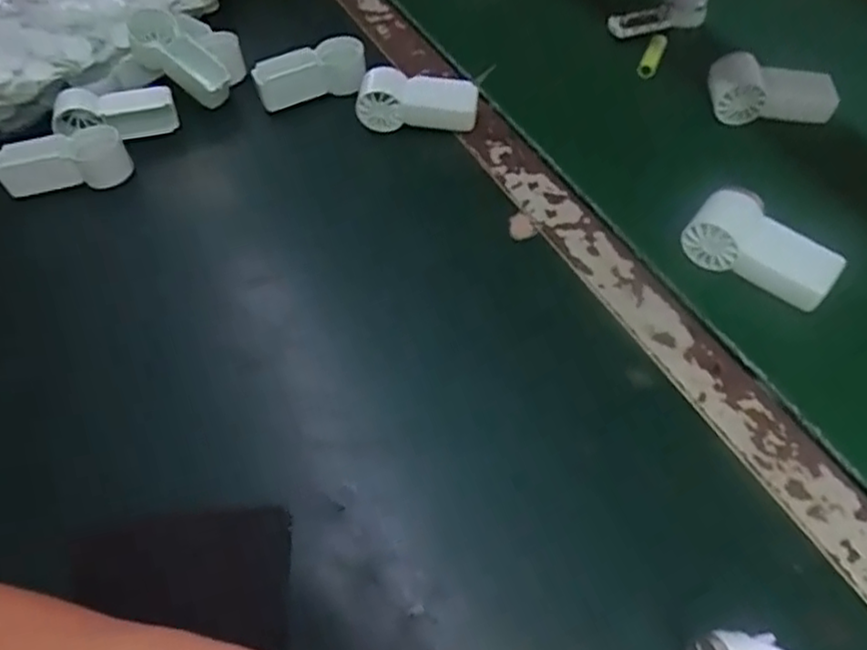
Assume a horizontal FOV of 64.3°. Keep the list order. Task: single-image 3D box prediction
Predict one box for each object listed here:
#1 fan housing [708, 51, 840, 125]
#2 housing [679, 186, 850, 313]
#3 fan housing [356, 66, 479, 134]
[{"bbox_3d":[0.278,-0.192,0.566,0.099,0.041,0.039,6,54,9],"label":"fan housing"},{"bbox_3d":[0.221,-0.052,0.459,0.092,0.030,0.052,36,63,26],"label":"housing"},{"bbox_3d":[-0.013,-0.183,0.570,0.096,0.050,0.034,-2,53,2],"label":"fan housing"}]

